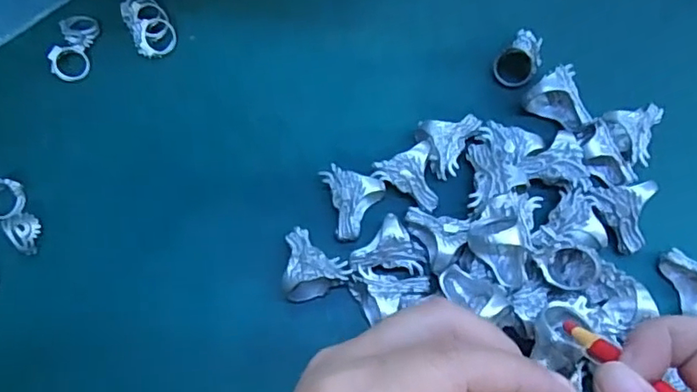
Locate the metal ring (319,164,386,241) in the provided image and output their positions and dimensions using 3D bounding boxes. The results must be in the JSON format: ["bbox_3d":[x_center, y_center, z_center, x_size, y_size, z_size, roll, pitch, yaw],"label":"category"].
[{"bbox_3d":[-0.003,0.003,0.299,0.031,0.020,0.034,27,76,8],"label":"metal ring"}]

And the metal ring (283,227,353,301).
[{"bbox_3d":[-0.016,0.034,0.289,0.031,0.022,0.036,-2,73,0],"label":"metal ring"}]

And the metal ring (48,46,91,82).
[{"bbox_3d":[-0.164,-0.078,0.330,0.021,0.005,0.021,1,89,-26],"label":"metal ring"}]

